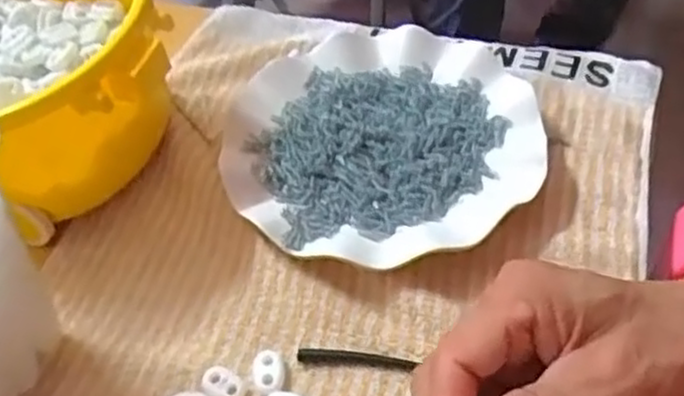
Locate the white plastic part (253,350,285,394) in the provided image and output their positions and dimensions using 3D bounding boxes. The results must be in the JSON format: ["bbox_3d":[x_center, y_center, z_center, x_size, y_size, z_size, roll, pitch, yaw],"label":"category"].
[{"bbox_3d":[-0.036,0.084,0.362,0.014,0.004,0.023,-15,50,-5],"label":"white plastic part"}]

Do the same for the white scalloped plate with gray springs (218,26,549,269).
[{"bbox_3d":[0.021,-0.040,0.437,0.177,0.027,0.182,-4,50,4],"label":"white scalloped plate with gray springs"}]

